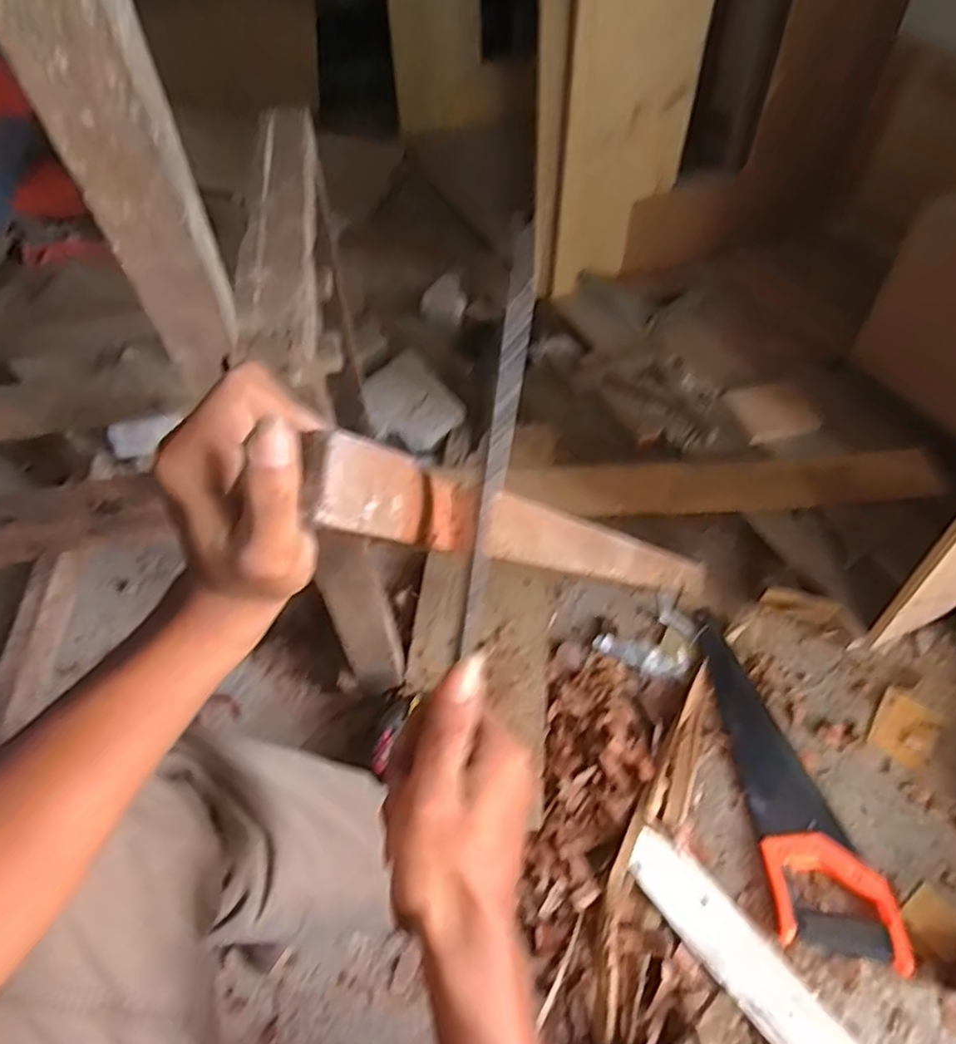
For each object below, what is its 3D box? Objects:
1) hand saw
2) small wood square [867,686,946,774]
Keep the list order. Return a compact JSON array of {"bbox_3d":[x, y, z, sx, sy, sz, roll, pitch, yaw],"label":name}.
[{"bbox_3d":[0.381,0.302,0.821,0.128,0.033,0.423,-3,50,2],"label":"hand saw"},{"bbox_3d":[0.547,0.266,0.843,0.070,0.007,0.088,28,57,25],"label":"small wood square"}]

